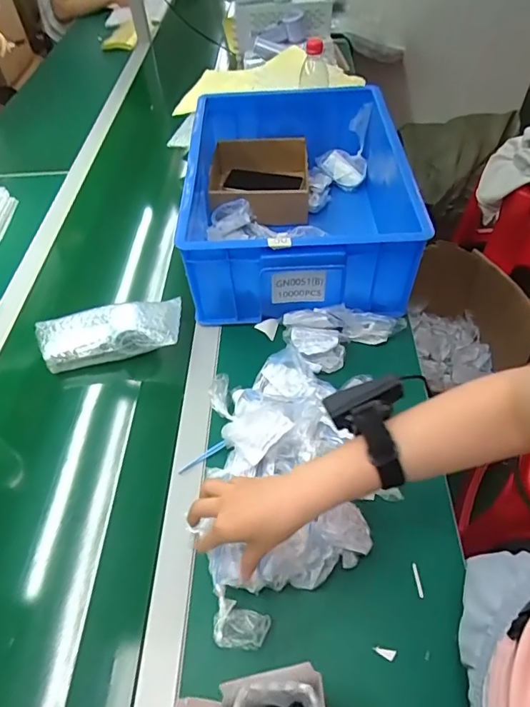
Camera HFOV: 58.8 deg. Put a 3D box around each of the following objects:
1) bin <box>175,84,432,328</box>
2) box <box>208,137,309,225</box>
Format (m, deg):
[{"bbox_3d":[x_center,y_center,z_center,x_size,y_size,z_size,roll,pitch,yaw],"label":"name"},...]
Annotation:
[{"bbox_3d":[0.064,-0.268,0.817,0.376,0.168,0.439,-2,52,1],"label":"bin"},{"bbox_3d":[-0.014,-0.338,0.932,0.194,0.088,0.192,-1,52,2],"label":"box"}]

